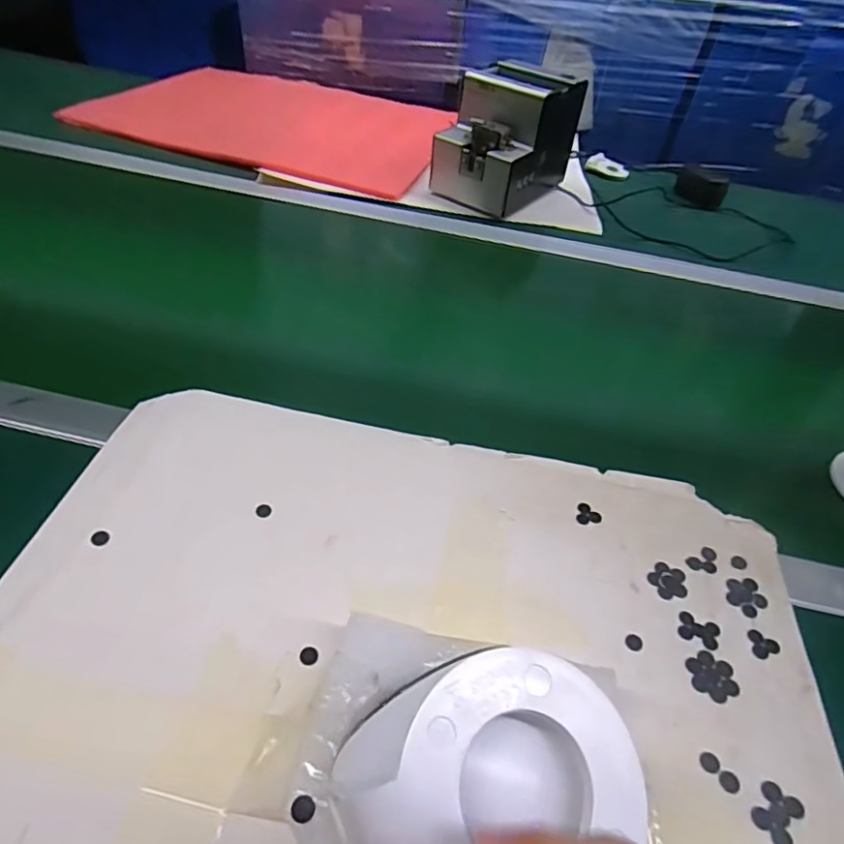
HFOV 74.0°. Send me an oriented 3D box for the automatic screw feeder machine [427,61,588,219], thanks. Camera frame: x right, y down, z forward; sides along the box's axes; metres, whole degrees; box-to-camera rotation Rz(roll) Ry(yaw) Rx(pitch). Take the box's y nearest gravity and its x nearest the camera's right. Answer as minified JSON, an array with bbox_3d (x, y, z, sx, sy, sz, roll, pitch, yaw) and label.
[{"bbox_3d":[0.120,-0.397,0.785,0.125,0.146,0.187,32,49,22],"label":"automatic screw feeder machine"}]

